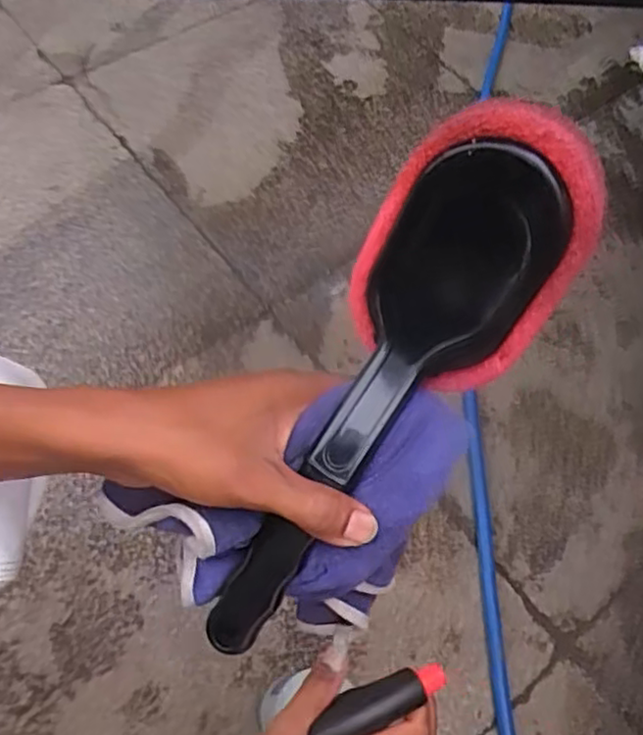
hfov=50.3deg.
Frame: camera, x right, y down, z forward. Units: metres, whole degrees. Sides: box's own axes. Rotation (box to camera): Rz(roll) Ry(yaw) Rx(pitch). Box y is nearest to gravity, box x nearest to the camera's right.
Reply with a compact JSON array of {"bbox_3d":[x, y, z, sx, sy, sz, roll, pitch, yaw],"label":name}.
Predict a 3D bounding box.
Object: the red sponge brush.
[{"bbox_3d":[0.020,0.024,0.333,0.085,0.045,0.308,36,107,17],"label":"red sponge brush"}]

